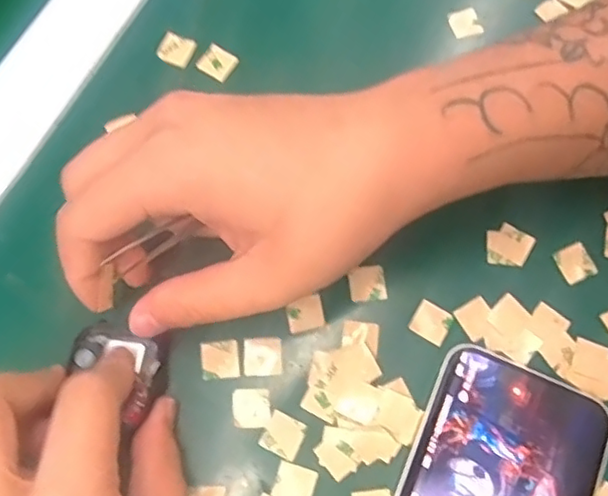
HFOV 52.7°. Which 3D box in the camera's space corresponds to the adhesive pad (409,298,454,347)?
[{"bbox_3d":[0.055,0.031,0.262,0.016,0.004,0.015,32,74,11],"label":"adhesive pad"}]

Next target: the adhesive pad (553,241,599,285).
[{"bbox_3d":[0.121,0.006,0.273,0.016,0.004,0.016,-24,73,-8],"label":"adhesive pad"}]

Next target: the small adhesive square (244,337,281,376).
[{"bbox_3d":[-0.017,0.045,0.255,0.016,0.004,0.016,-3,71,-1],"label":"small adhesive square"}]

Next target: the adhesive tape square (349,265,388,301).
[{"bbox_3d":[0.028,0.015,0.267,0.015,0.004,0.015,-8,71,-2],"label":"adhesive tape square"}]

